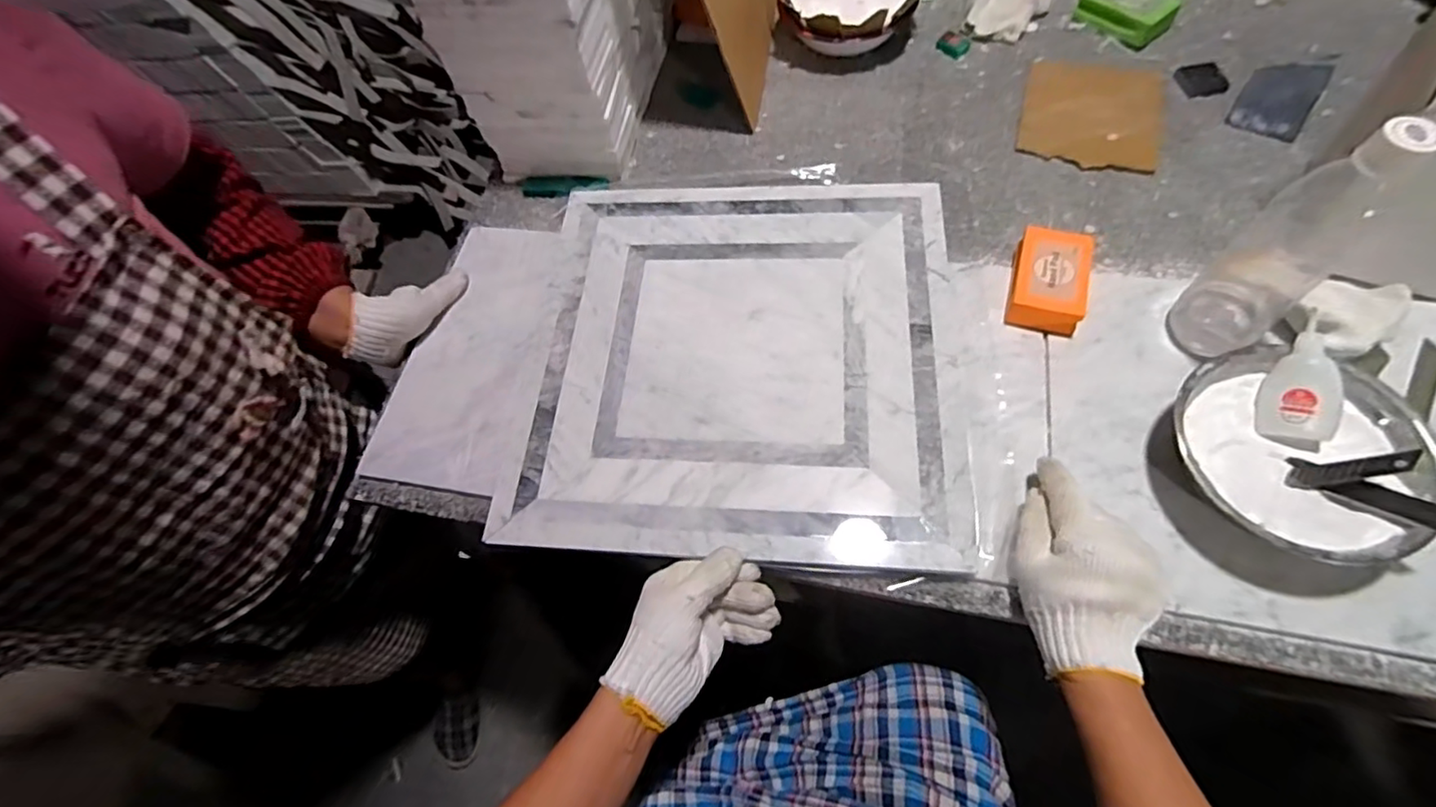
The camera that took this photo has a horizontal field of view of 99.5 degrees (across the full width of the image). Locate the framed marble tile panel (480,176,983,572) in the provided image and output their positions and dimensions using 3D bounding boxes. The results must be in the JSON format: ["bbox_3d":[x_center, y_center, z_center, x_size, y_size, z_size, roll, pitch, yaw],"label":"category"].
[{"bbox_3d":[0.016,-0.053,0.573,0.395,0.012,0.390,2,63,9],"label":"framed marble tile panel"}]

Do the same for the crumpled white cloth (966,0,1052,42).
[{"bbox_3d":[0.366,-0.503,0.759,0.085,0.026,0.129,15,67,16],"label":"crumpled white cloth"}]

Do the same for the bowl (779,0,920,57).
[{"bbox_3d":[0.163,-0.493,0.742,0.159,0.083,0.167,-4,63,7],"label":"bowl"}]

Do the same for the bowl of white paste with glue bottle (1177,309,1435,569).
[{"bbox_3d":[0.425,0.037,0.447,0.152,0.070,0.159,-4,63,7],"label":"bowl of white paste with glue bottle"}]

